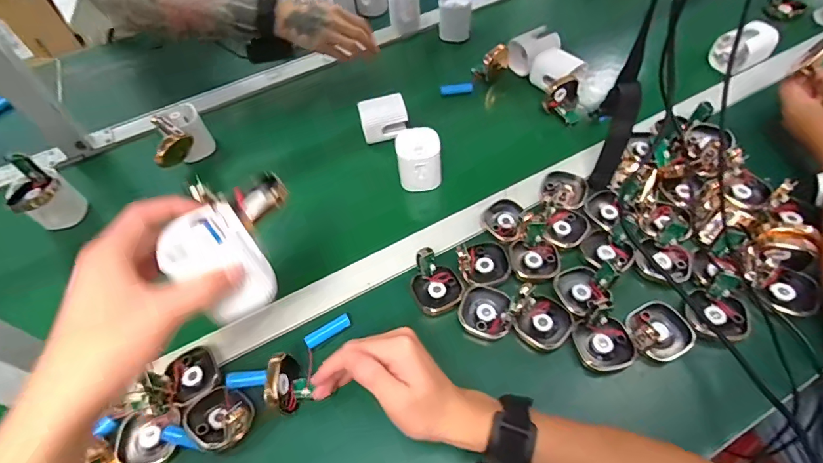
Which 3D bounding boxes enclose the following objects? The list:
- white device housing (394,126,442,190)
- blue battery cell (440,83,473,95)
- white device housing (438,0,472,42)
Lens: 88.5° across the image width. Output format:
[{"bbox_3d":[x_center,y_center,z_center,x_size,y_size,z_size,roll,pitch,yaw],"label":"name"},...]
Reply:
[{"bbox_3d":[0.010,-0.092,0.546,0.054,0.067,0.048,-5,53,2],"label":"white device housing"},{"bbox_3d":[0.073,-0.228,0.676,0.051,0.013,0.013,-9,53,-1],"label":"blue battery cell"},{"bbox_3d":[0.078,-0.389,0.769,0.059,0.074,0.048,3,53,8],"label":"white device housing"}]

